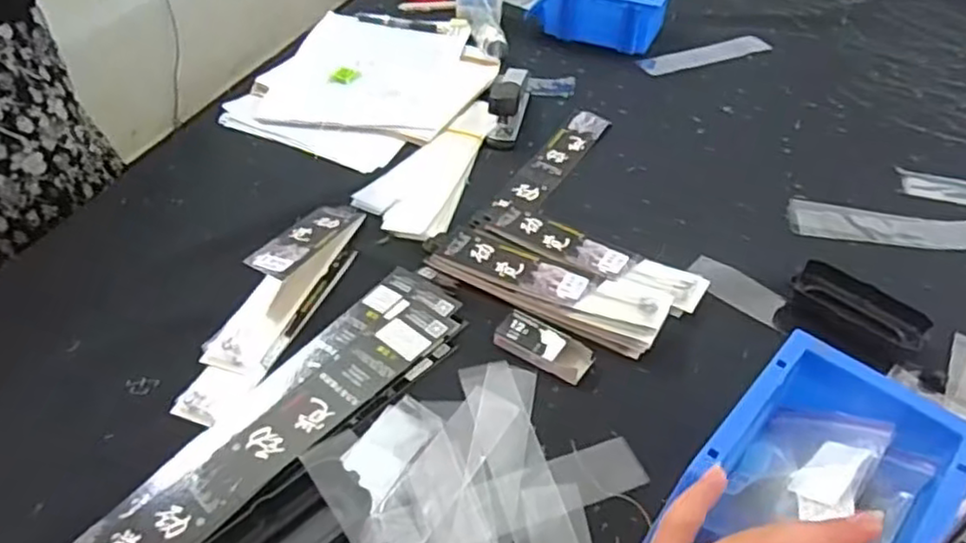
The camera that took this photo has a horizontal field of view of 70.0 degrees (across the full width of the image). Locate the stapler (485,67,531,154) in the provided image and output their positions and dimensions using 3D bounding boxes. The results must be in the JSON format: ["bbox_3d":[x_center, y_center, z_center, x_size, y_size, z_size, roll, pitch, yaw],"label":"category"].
[{"bbox_3d":[0.029,-0.195,0.793,0.036,0.046,0.115,10,46,7],"label":"stapler"}]

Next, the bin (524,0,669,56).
[{"bbox_3d":[0.170,-0.376,0.954,0.176,0.077,0.114,19,48,16],"label":"bin"}]

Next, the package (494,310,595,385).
[{"bbox_3d":[0.050,0.061,0.563,0.078,0.016,0.035,27,51,23],"label":"package"}]

